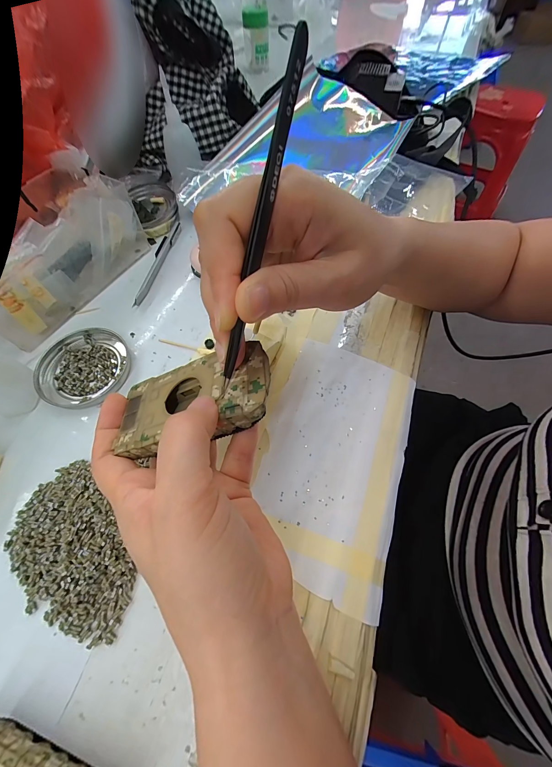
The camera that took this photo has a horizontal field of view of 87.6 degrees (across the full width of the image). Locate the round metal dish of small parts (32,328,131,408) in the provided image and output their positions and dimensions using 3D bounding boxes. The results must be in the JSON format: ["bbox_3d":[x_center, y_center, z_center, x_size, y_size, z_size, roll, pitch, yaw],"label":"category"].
[{"bbox_3d":[-0.175,-0.015,0.262,0.078,0.009,0.079,0,63,0],"label":"round metal dish of small parts"}]

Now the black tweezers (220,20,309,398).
[{"bbox_3d":[-0.009,-0.053,0.121,0.004,0.135,0.011,24,29,12],"label":"black tweezers"}]

